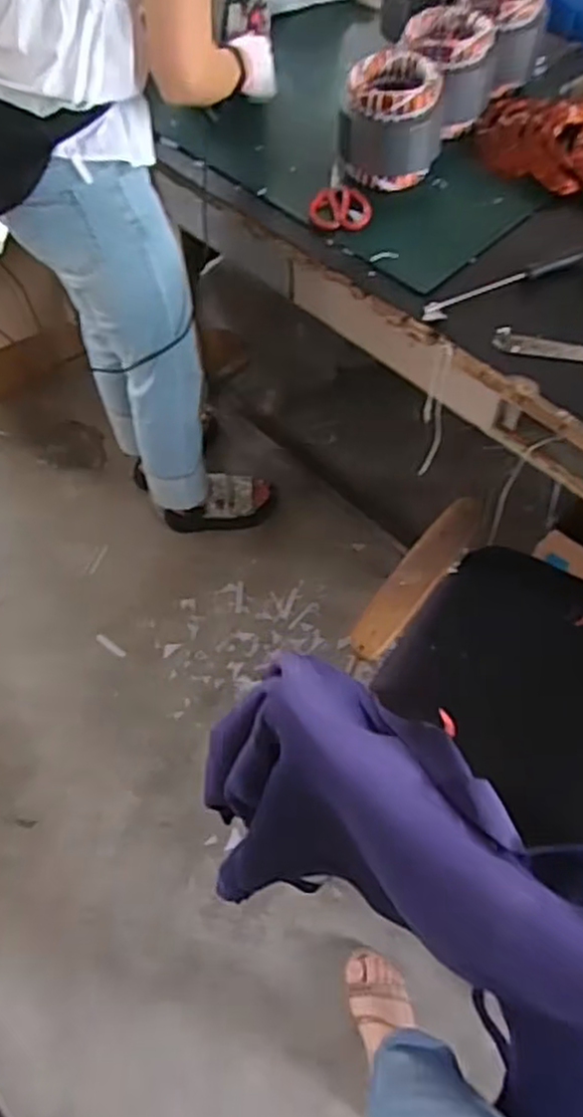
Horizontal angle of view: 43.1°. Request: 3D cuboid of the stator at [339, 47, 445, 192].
[{"bbox_3d":[0.153,-0.667,1.139,0.151,0.163,0.148,4,61,5],"label":"stator"}]

